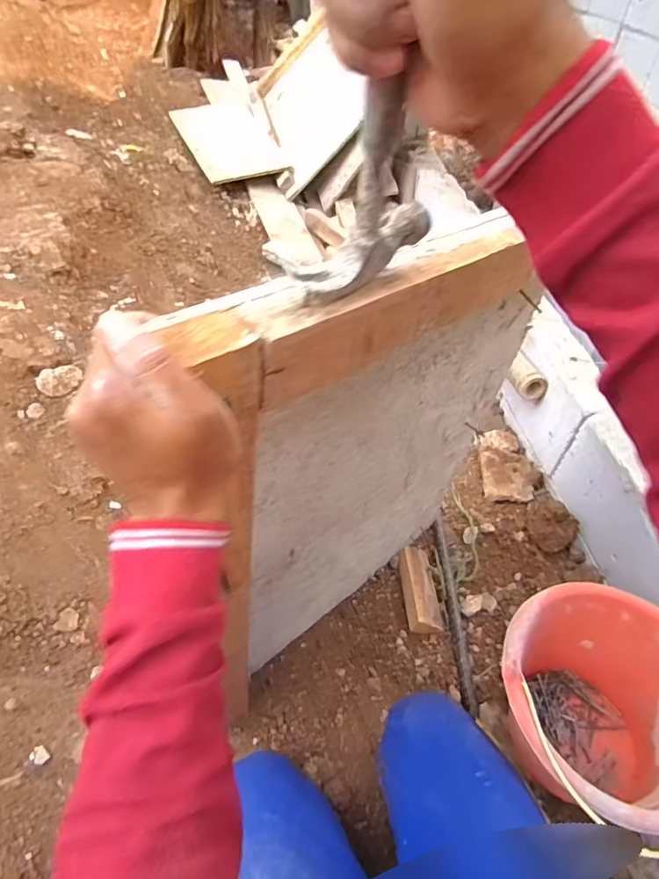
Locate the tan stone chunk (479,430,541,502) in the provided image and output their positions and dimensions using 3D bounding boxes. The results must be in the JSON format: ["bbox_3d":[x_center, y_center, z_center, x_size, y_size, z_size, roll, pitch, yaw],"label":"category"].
[{"bbox_3d":[0.403,0.056,1.158,0.121,0.031,0.194,2,48,-1],"label":"tan stone chunk"}]

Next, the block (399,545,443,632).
[{"bbox_3d":[0.166,0.271,0.921,0.062,0.041,0.158,-2,48,-4],"label":"block"}]

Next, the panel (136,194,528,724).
[{"bbox_3d":[0.066,0.053,0.621,0.442,0.642,0.061,-33,57,-28],"label":"panel"}]

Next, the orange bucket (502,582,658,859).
[{"bbox_3d":[0.363,0.384,0.715,0.281,0.214,0.267,2,48,-2],"label":"orange bucket"}]

